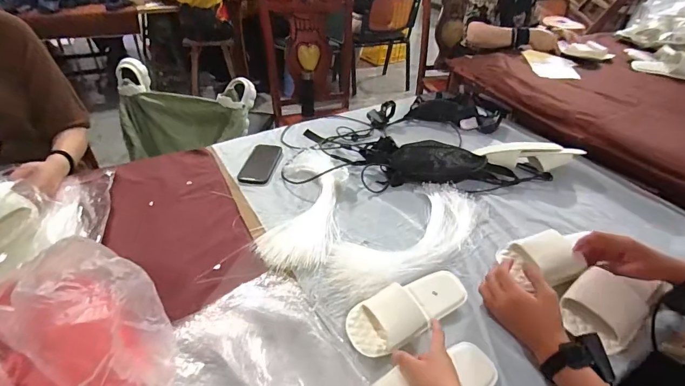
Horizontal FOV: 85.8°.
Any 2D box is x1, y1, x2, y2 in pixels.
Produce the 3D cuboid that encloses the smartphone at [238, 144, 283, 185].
[{"bbox_3d":[-0.220,-0.083,1.006,0.089,0.008,0.178,8,38,6],"label":"smartphone"}]

